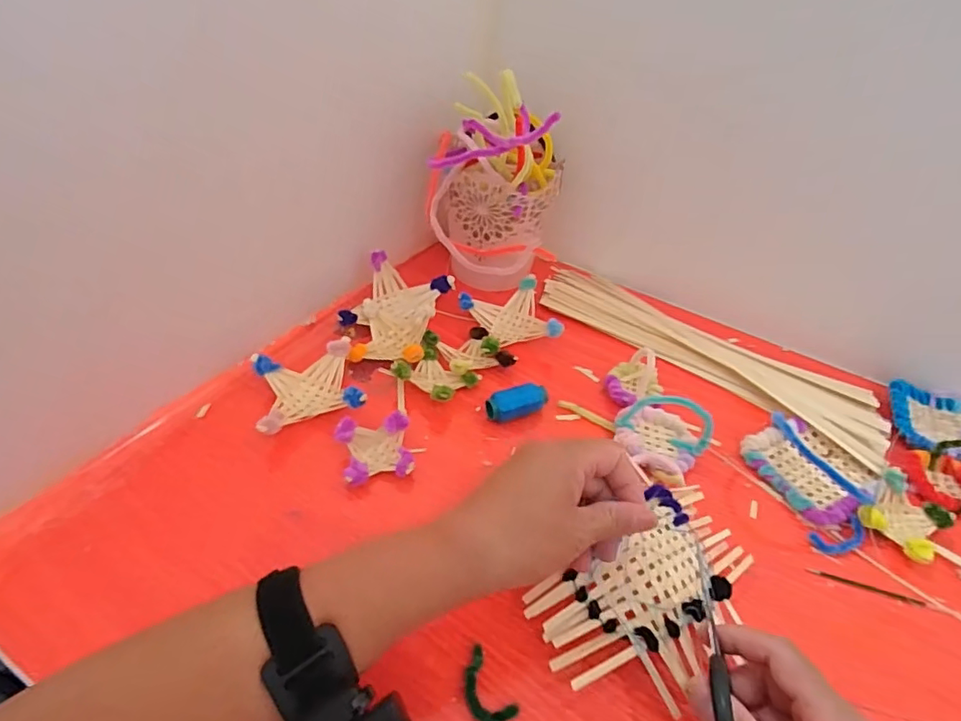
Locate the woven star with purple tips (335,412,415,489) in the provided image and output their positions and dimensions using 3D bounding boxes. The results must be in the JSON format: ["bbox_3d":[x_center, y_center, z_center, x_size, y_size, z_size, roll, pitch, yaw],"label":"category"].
[{"bbox_3d":[-0.082,0.072,0.438,0.055,0.030,0.050,-10,46,-16],"label":"woven star with purple tips"}]

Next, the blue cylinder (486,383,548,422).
[{"bbox_3d":[0.032,0.040,0.489,0.061,0.026,0.024,-17,49,-22],"label":"blue cylinder"}]

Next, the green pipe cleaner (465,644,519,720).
[{"bbox_3d":[0.001,0.195,0.329,0.023,0.005,0.043,-22,50,-26],"label":"green pipe cleaner"}]

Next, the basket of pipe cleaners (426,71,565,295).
[{"bbox_3d":[0.011,-0.161,0.552,0.125,0.212,0.105,13,44,7],"label":"basket of pipe cleaners"}]

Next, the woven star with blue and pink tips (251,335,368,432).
[{"bbox_3d":[-0.146,0.025,0.473,0.081,0.033,0.076,-11,47,-17],"label":"woven star with blue and pink tips"}]

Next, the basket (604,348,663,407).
[{"bbox_3d":[0.145,0.015,0.520,0.053,0.035,0.053,3,44,-3],"label":"basket"}]

